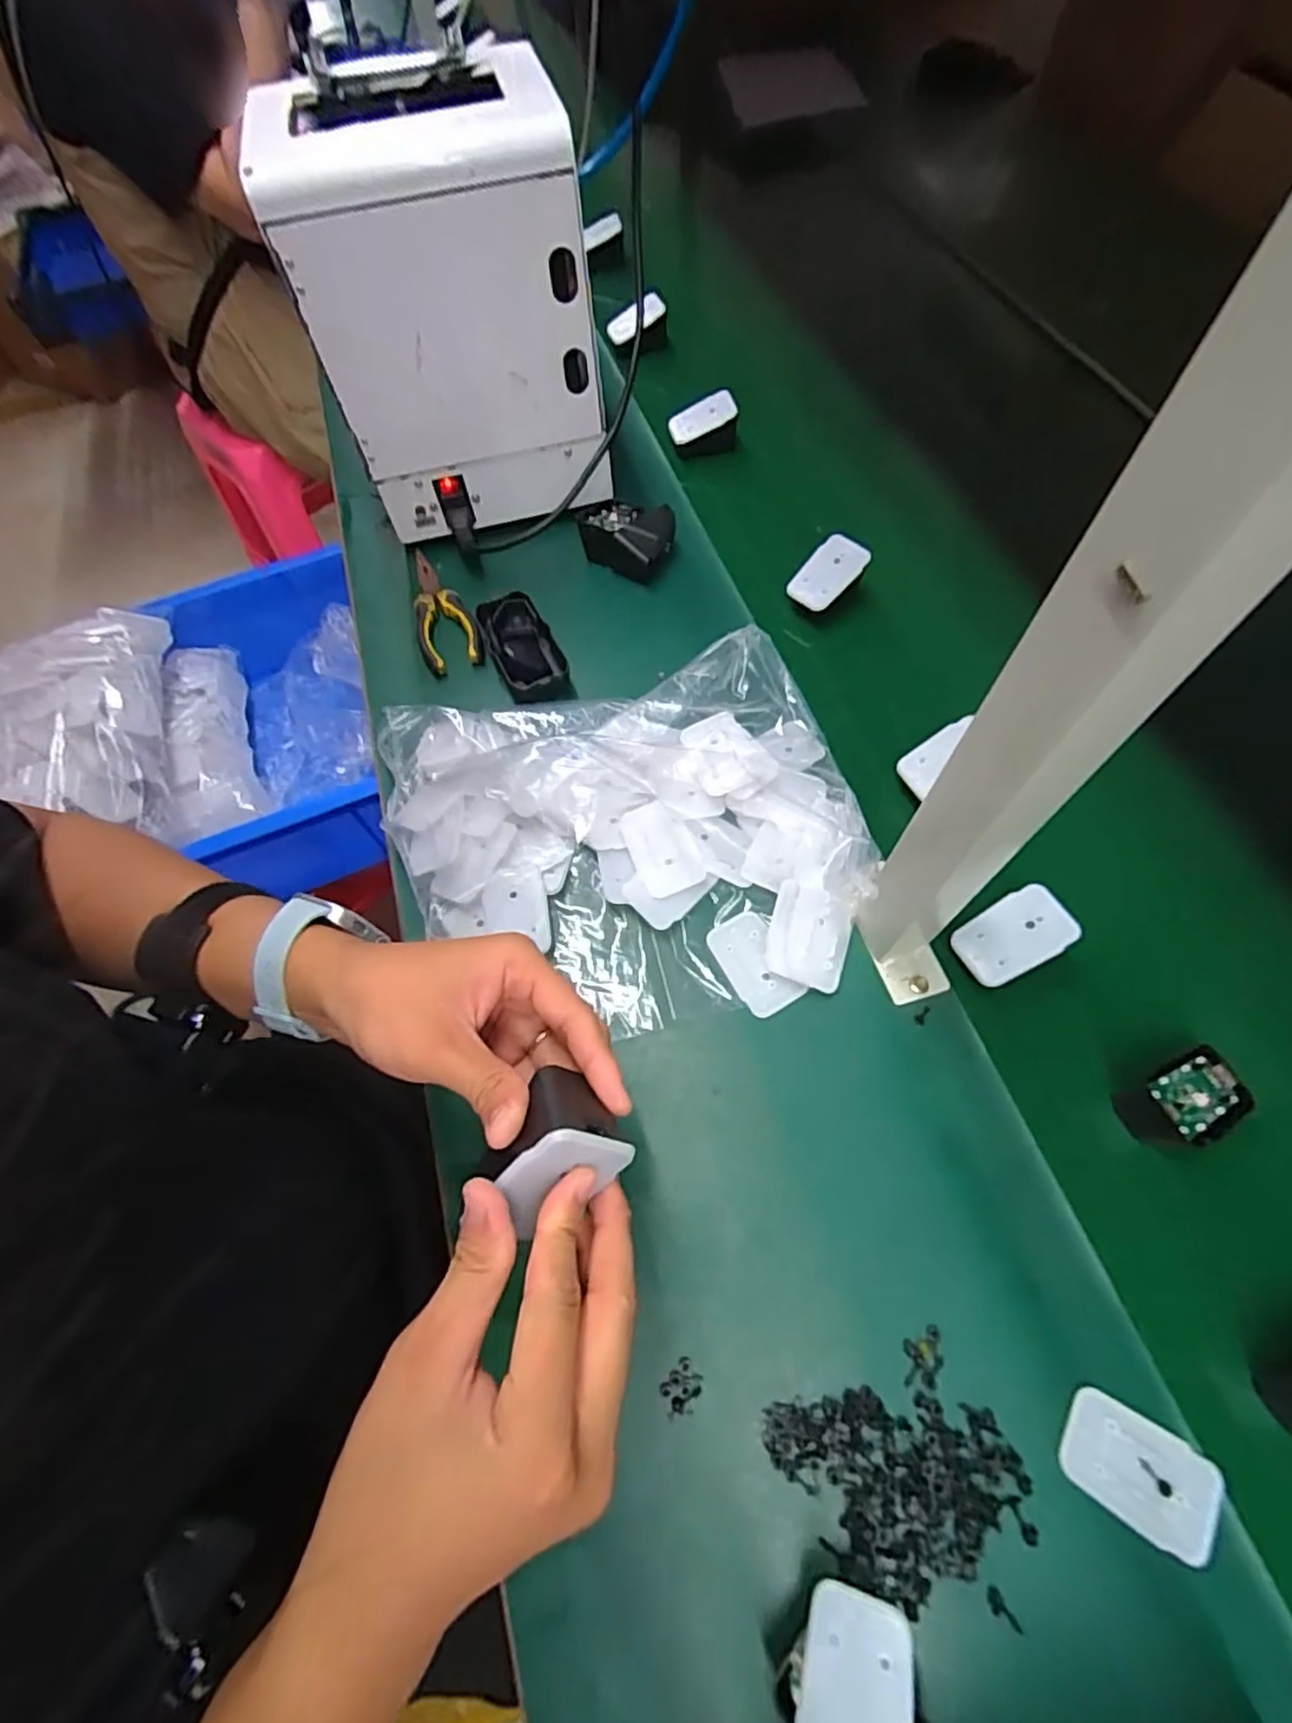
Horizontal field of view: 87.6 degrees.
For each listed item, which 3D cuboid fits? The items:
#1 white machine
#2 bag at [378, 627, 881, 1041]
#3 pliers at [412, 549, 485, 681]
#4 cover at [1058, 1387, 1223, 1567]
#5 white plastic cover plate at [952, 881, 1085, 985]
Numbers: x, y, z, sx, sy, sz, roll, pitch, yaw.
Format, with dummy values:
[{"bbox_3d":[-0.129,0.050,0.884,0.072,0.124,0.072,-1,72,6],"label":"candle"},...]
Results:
[{"bbox_3d":[-0.156,-0.448,0.563,0.210,0.256,0.157,-12,64,-2],"label":"white machine"},{"bbox_3d":[-0.021,-0.023,0.477,0.333,0.052,0.275,-11,64,-2],"label":"bag"},{"bbox_3d":[-0.193,-0.230,0.619,0.053,0.024,0.143,-25,66,-8],"label":"pliers"},{"bbox_3d":[0.240,0.297,0.327,0.068,0.004,0.045,29,69,16],"label":"cover"},{"bbox_3d":[0.238,0.049,0.438,0.070,0.008,0.044,-33,67,8],"label":"white plastic cover plate"}]

